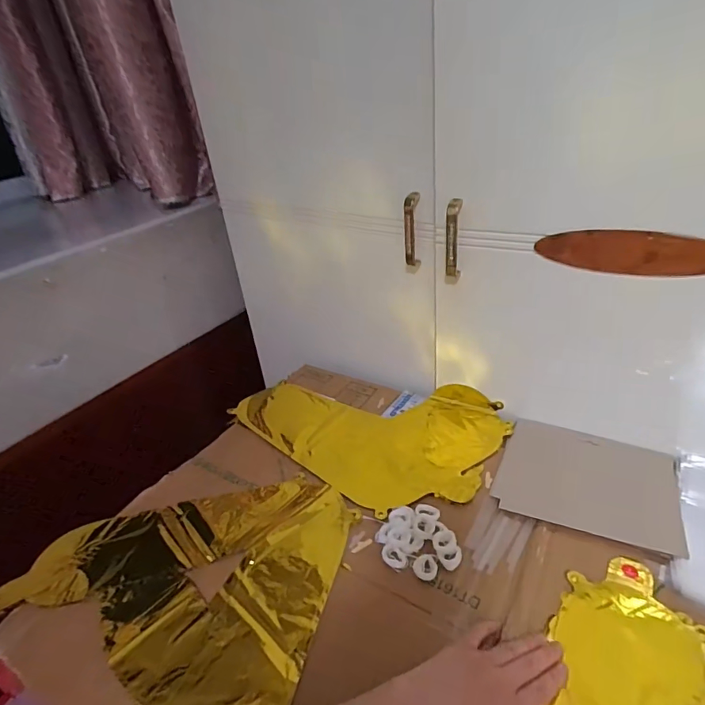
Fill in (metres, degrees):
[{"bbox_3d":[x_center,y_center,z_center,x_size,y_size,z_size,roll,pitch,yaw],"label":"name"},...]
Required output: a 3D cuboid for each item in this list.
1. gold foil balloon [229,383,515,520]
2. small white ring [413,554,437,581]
[{"bbox_3d":[0.018,0.104,0.717,0.398,0.020,0.276,17,39,32],"label":"gold foil balloon"},{"bbox_3d":[0.079,0.231,0.496,0.026,0.004,0.028,18,39,33],"label":"small white ring"}]

